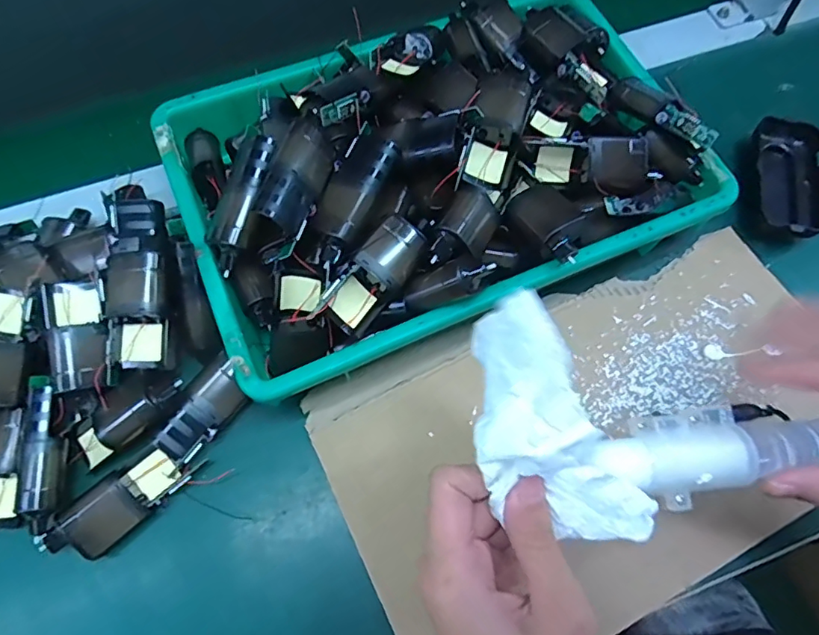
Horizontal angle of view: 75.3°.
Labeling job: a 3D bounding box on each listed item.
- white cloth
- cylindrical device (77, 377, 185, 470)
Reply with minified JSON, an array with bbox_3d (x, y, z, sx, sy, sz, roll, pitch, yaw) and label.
[{"bbox_3d":[0.055,0.049,0.215,0.052,0.124,0.034,-36,26,-13],"label":"white cloth"},{"bbox_3d":[-0.179,0.064,0.347,0.074,0.026,0.025,-38,69,0],"label":"cylindrical device"}]

